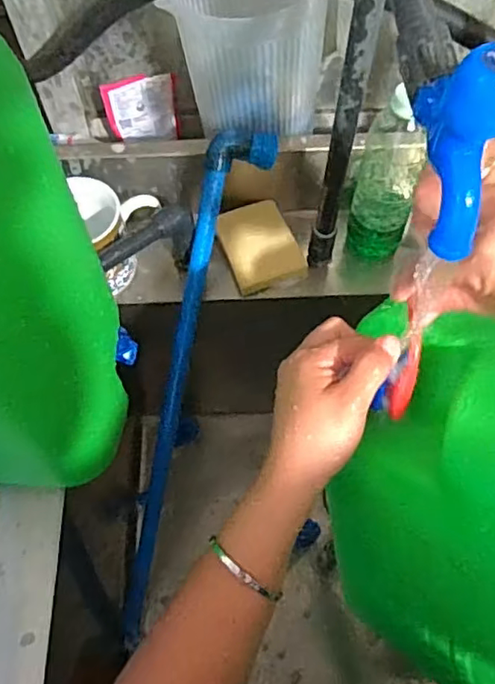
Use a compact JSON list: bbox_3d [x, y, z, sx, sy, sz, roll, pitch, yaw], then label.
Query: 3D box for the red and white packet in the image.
[{"bbox_3d":[-0.121,-0.271,0.698,0.088,0.078,0.008,-21,46,-21],"label":"red and white packet"}]

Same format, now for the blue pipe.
[{"bbox_3d":[-0.075,0.091,0.666,0.062,0.025,0.631,17,107,9],"label":"blue pipe"}]

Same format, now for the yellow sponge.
[{"bbox_3d":[0.013,-0.108,0.654,0.078,0.024,0.099,-19,64,-9],"label":"yellow sponge"}]

